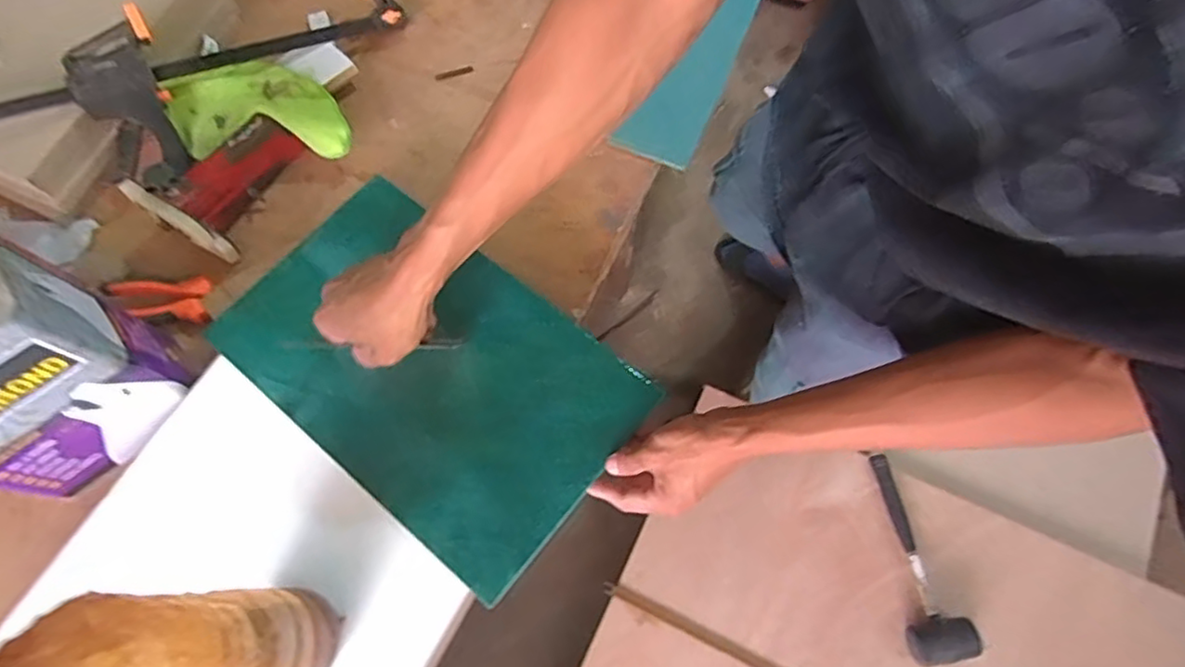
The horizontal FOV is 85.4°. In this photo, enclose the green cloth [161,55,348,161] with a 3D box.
[{"bbox_3d":[-0.393,-0.269,0.774,0.212,0.057,0.133,-2,69,1],"label":"green cloth"}]

